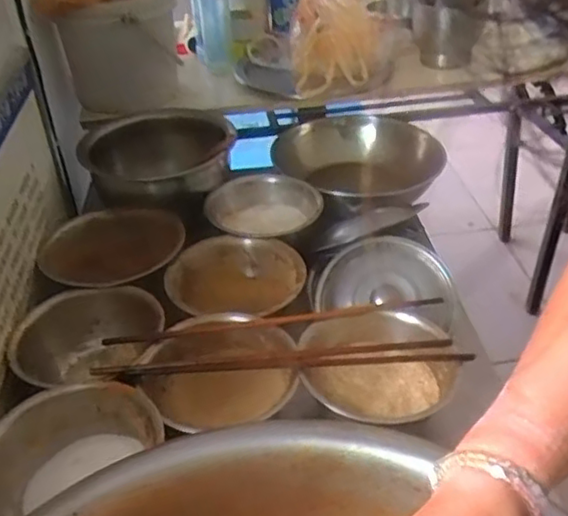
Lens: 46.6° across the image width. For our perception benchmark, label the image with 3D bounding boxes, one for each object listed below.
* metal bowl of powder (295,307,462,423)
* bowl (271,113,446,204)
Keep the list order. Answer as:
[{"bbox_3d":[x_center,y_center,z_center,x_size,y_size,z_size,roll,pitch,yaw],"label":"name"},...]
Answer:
[{"bbox_3d":[0.112,0.135,0.780,0.176,0.057,0.161,-2,35,1],"label":"metal bowl of powder"},{"bbox_3d":[0.152,-0.160,1.209,0.271,0.089,0.302,-14,37,-16],"label":"bowl"}]

